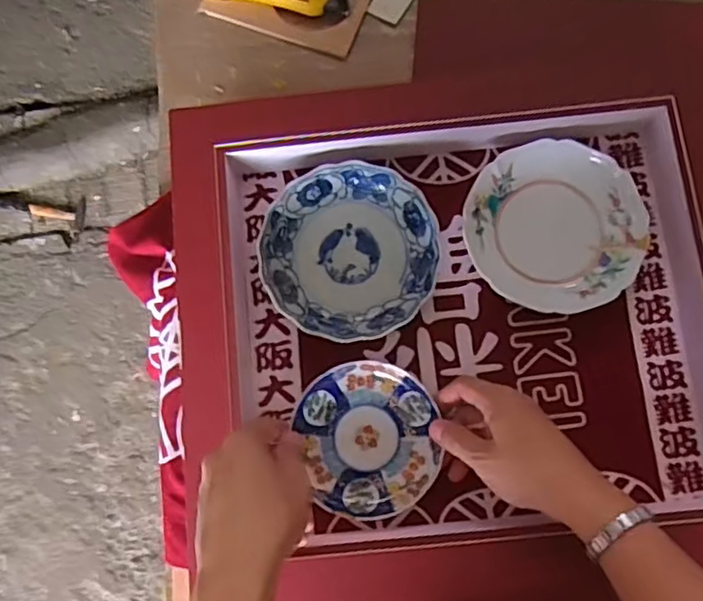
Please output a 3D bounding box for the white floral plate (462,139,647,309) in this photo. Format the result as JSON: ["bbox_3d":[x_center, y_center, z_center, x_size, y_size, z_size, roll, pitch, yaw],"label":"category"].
[{"bbox_3d":[0.170,-0.062,0.533,0.144,0.030,0.140,0,77,0],"label":"white floral plate"}]

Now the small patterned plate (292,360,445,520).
[{"bbox_3d":[0.017,0.110,0.512,0.106,0.015,0.118,-17,78,-4],"label":"small patterned plate"}]

